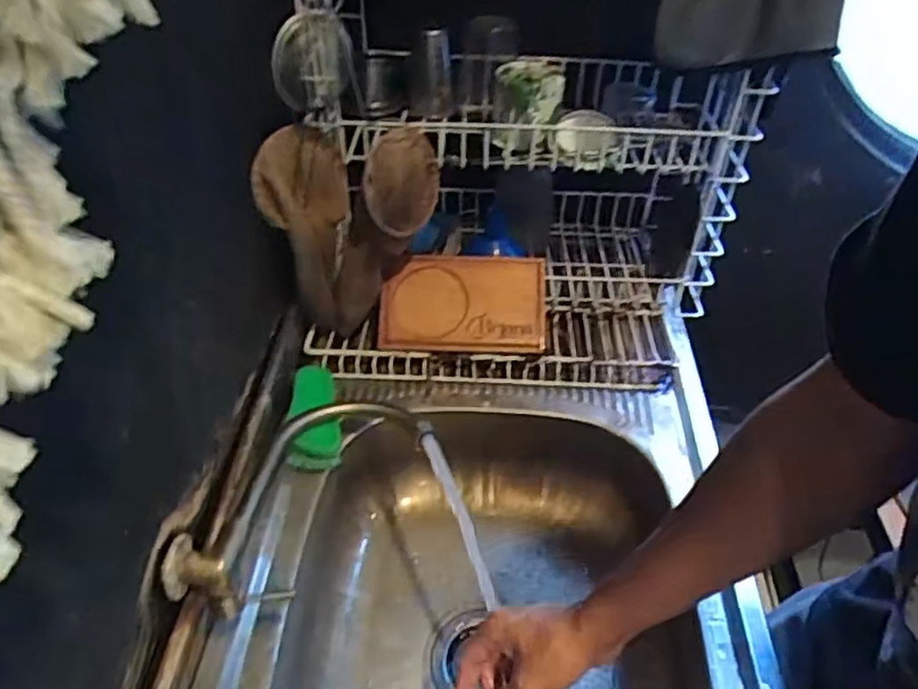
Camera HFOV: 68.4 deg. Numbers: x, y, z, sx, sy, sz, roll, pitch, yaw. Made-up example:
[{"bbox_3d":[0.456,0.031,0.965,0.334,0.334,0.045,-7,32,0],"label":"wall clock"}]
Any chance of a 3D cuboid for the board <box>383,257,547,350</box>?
[{"bbox_3d":[0.005,-0.050,0.819,0.197,0.017,0.119,2,76,-2],"label":"board"}]

